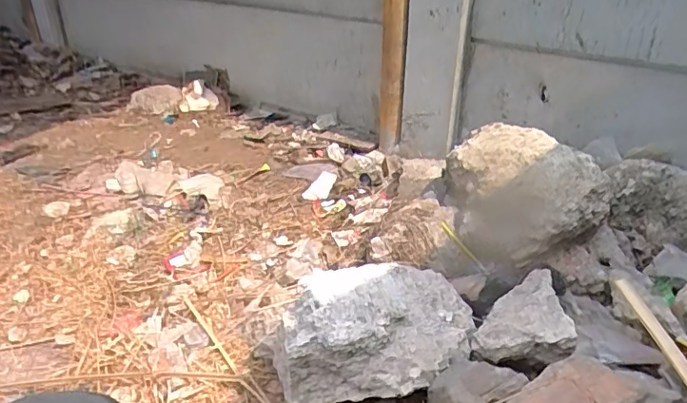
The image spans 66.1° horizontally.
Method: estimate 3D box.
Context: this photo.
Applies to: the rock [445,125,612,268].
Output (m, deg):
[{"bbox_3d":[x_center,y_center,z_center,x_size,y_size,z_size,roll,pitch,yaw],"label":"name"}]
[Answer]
[{"bbox_3d":[0.417,-0.054,1.236,0.289,0.192,0.391,0,29,-1],"label":"rock"}]

